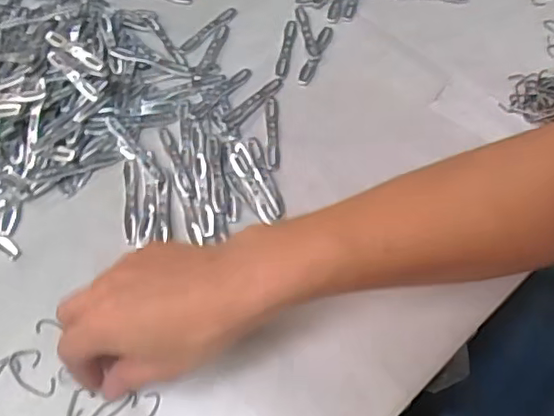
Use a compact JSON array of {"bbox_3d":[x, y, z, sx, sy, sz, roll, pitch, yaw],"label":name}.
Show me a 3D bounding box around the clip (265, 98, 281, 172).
[{"bbox_3d":[-0.004,-0.059,0.438,0.010,0.004,0.070,-2,59,-2],"label":"clip"}]

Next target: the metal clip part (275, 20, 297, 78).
[{"bbox_3d":[0.008,-0.137,0.491,0.010,0.004,0.069,8,59,5],"label":"metal clip part"}]

